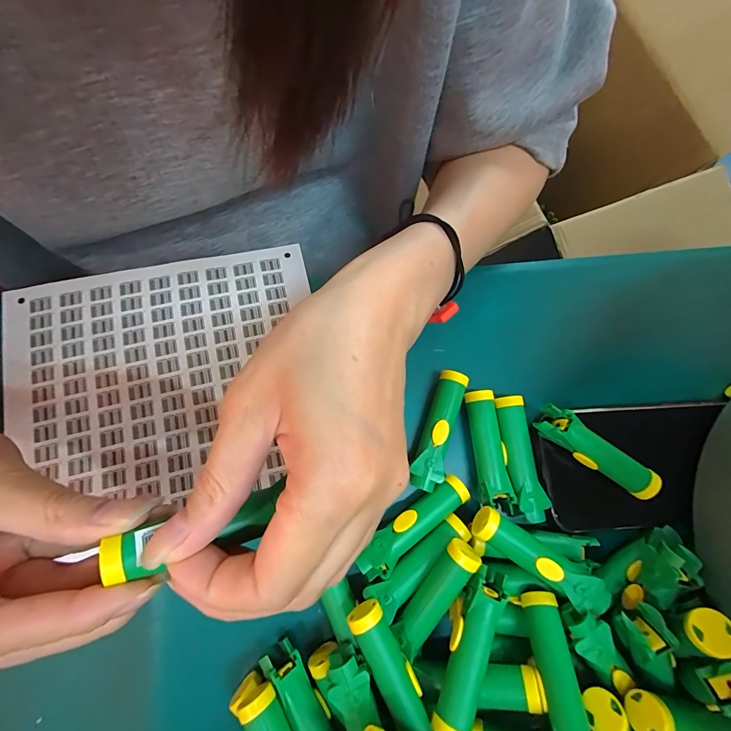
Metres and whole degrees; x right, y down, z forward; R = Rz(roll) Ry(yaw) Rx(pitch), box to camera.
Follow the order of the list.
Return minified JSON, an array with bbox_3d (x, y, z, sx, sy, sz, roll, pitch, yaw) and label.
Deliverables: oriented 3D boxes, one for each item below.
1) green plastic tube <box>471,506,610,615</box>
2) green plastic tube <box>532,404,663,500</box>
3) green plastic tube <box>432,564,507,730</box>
[{"bbox_3d":[0.102,0.113,0.214,0.082,0.020,0.022,36,78,3],"label":"green plastic tube"},{"bbox_3d":[0.149,0.056,0.232,0.080,0.017,0.020,34,78,3],"label":"green plastic tube"},{"bbox_3d":[0.056,0.152,0.194,0.019,0.018,0.078,23,77,0],"label":"green plastic tube"}]

